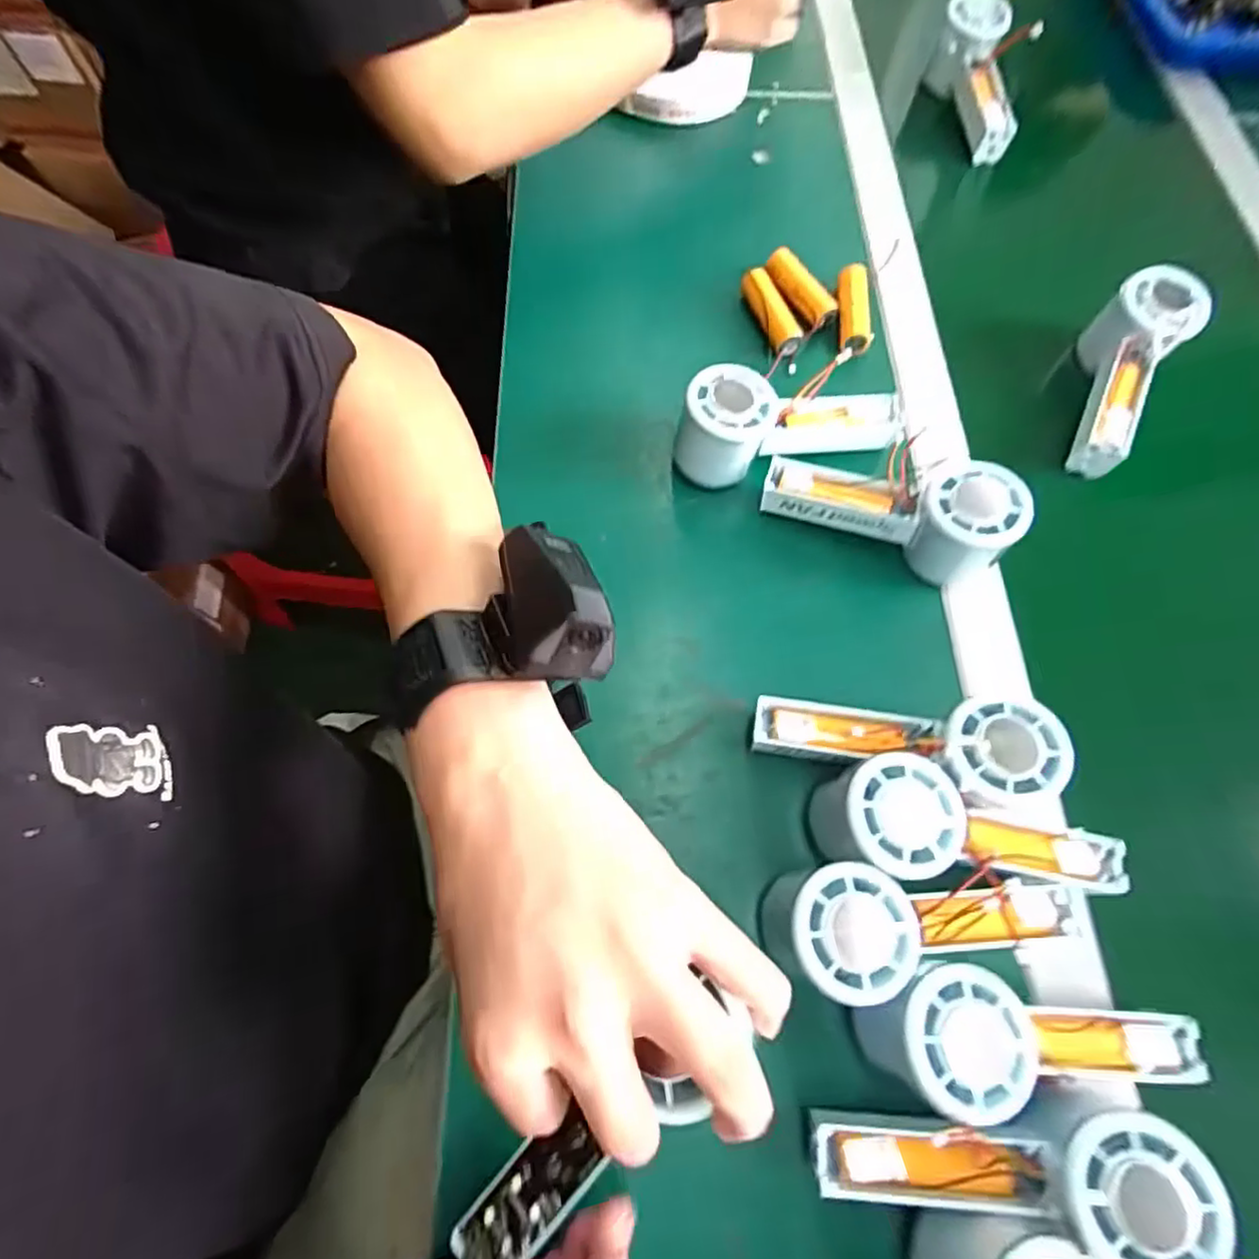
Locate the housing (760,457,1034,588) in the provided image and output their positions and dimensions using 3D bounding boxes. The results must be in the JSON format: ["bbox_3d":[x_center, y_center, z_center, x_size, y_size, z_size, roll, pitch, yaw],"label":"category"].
[{"bbox_3d":[0.161,-0.074,0.404,0.150,0.061,0.055,14,68,18],"label":"housing"}]

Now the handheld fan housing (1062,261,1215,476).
[{"bbox_3d":[0.354,-0.180,0.458,0.057,0.048,0.152,22,88,7],"label":"handheld fan housing"}]

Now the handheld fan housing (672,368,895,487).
[{"bbox_3d":[0.106,-0.138,0.427,0.154,0.063,0.057,-12,69,-7],"label":"handheld fan housing"}]

